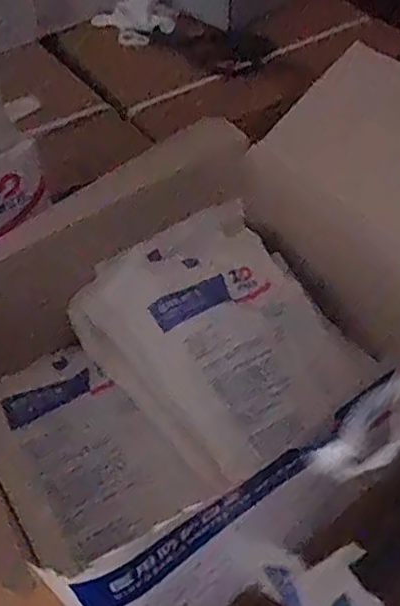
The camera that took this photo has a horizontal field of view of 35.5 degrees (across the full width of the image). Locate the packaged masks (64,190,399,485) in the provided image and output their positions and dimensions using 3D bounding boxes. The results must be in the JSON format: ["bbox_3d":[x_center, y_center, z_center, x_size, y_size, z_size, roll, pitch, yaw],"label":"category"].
[{"bbox_3d":[0.020,0.021,0.428,0.158,0.050,0.180,-34,55,-23],"label":"packaged masks"}]

